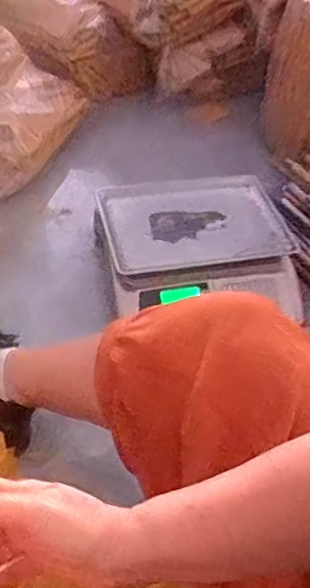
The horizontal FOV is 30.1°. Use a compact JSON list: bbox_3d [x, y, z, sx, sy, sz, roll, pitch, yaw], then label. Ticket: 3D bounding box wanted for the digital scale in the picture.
[{"bbox_3d":[0.079,-0.094,1.090,0.355,0.099,0.319,-3,47,-9],"label":"digital scale"}]

